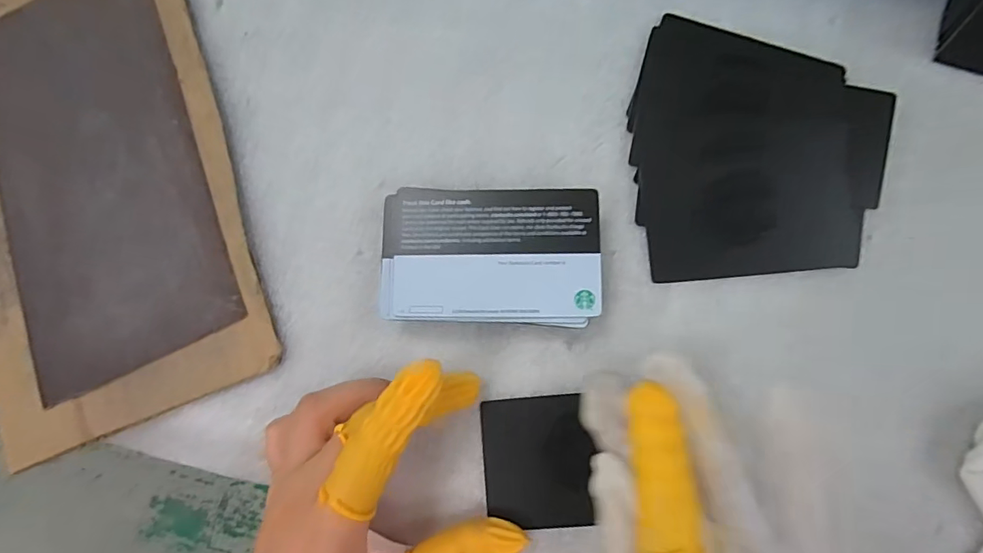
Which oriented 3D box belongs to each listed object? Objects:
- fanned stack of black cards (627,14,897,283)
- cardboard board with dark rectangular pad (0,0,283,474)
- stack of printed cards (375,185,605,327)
[{"bbox_3d":[0.117,-0.059,0.226,0.106,0.009,0.115,-4,81,3],"label":"fanned stack of black cards"},{"bbox_3d":[-0.194,-0.063,0.245,0.128,0.013,0.262,-19,81,1],"label":"cardboard board with dark rectangular pad"},{"bbox_3d":[0.000,-0.008,0.223,0.090,0.021,0.056,1,82,4],"label":"stack of printed cards"}]

